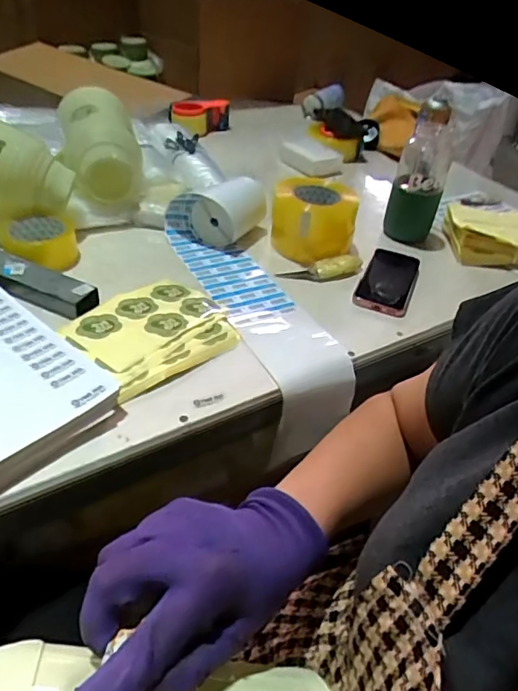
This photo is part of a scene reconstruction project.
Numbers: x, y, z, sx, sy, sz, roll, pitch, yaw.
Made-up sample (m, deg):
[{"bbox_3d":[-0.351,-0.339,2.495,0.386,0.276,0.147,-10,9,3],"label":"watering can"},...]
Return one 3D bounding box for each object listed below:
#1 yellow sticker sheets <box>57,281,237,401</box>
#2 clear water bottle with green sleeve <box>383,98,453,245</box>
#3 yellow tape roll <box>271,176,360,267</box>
[{"bbox_3d":[-0.137,-0.025,0.658,0.195,0.020,0.174,-29,52,-36],"label":"yellow sticker sheets"},{"bbox_3d":[0.278,-0.285,0.871,0.091,0.203,0.071,2,40,-6],"label":"clear water bottle with green sleeve"},{"bbox_3d":[0.091,-0.209,0.844,0.136,0.101,0.136,4,40,-4],"label":"yellow tape roll"}]

